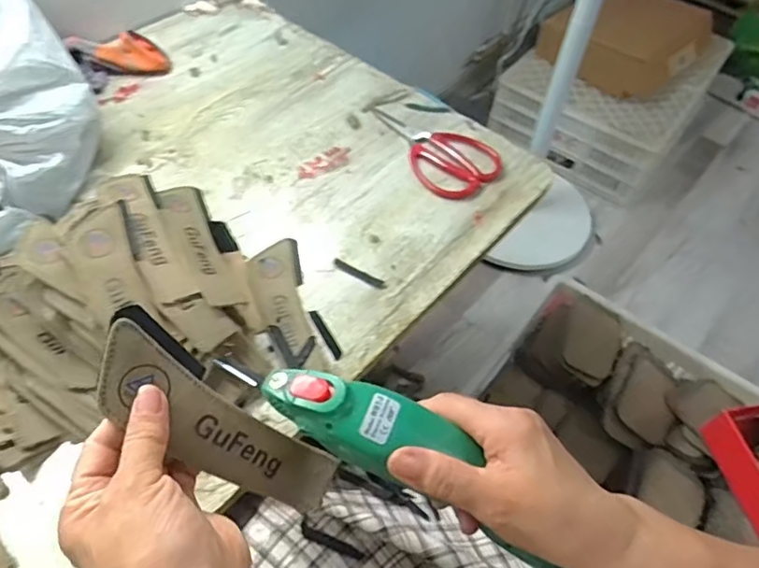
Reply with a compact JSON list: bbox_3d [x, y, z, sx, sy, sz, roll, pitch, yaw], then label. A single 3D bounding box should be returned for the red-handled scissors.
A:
[{"bbox_3d":[0.064,-0.170,0.666,0.091,0.012,0.181,-27,58,-22],"label":"red-handled scissors"}]

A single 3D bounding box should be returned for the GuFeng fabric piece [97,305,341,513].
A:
[{"bbox_3d":[-0.092,0.081,0.316,0.158,0.006,0.048,44,67,-20],"label":"GuFeng fabric piece"}]

